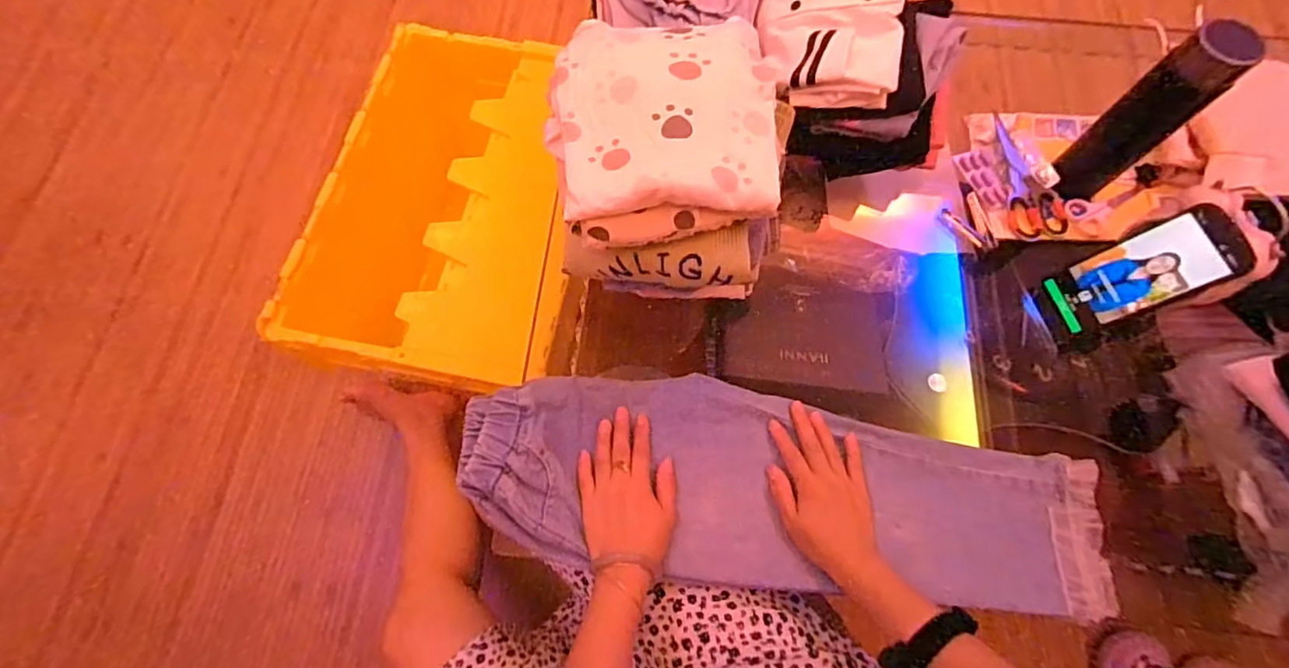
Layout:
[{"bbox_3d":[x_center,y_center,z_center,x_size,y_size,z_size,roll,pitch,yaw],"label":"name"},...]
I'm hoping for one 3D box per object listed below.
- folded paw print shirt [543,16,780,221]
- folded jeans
[{"bbox_3d":[0.014,-0.187,0.474,0.186,0.027,0.197,2,70,-1],"label":"folded paw print shirt"},{"bbox_3d":[0.131,0.152,0.564,0.605,0.053,0.195,9,70,0],"label":"folded jeans"}]

